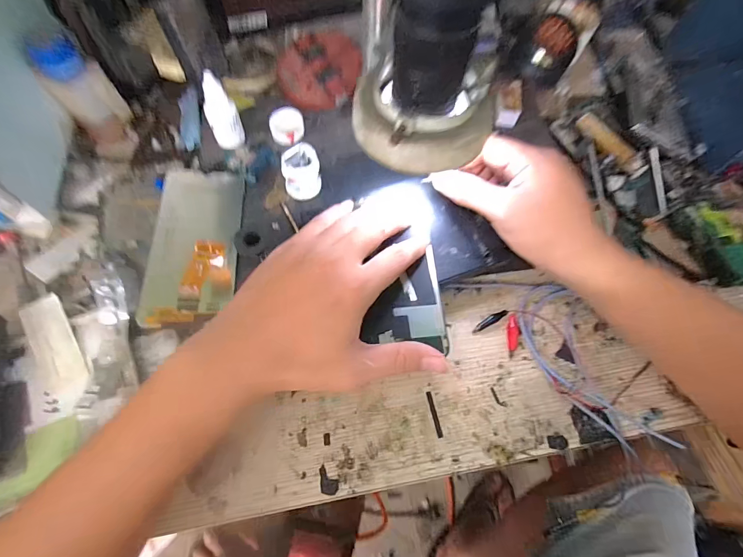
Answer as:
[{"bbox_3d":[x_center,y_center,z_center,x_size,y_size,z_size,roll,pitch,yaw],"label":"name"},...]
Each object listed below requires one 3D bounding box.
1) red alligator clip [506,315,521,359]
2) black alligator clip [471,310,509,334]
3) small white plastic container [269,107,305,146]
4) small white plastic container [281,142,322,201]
[{"bbox_3d":[0.127,0.051,0.342,0.012,0.004,0.037,2,66,-1],"label":"red alligator clip"},{"bbox_3d":[0.107,0.038,0.348,0.036,0.005,0.008,-27,69,-13],"label":"black alligator clip"},{"bbox_3d":[-0.088,-0.159,0.403,0.034,0.011,0.040,-1,66,-2],"label":"small white plastic container"},{"bbox_3d":[-0.066,-0.100,0.365,0.034,0.039,0.035,-10,66,-6],"label":"small white plastic container"}]

